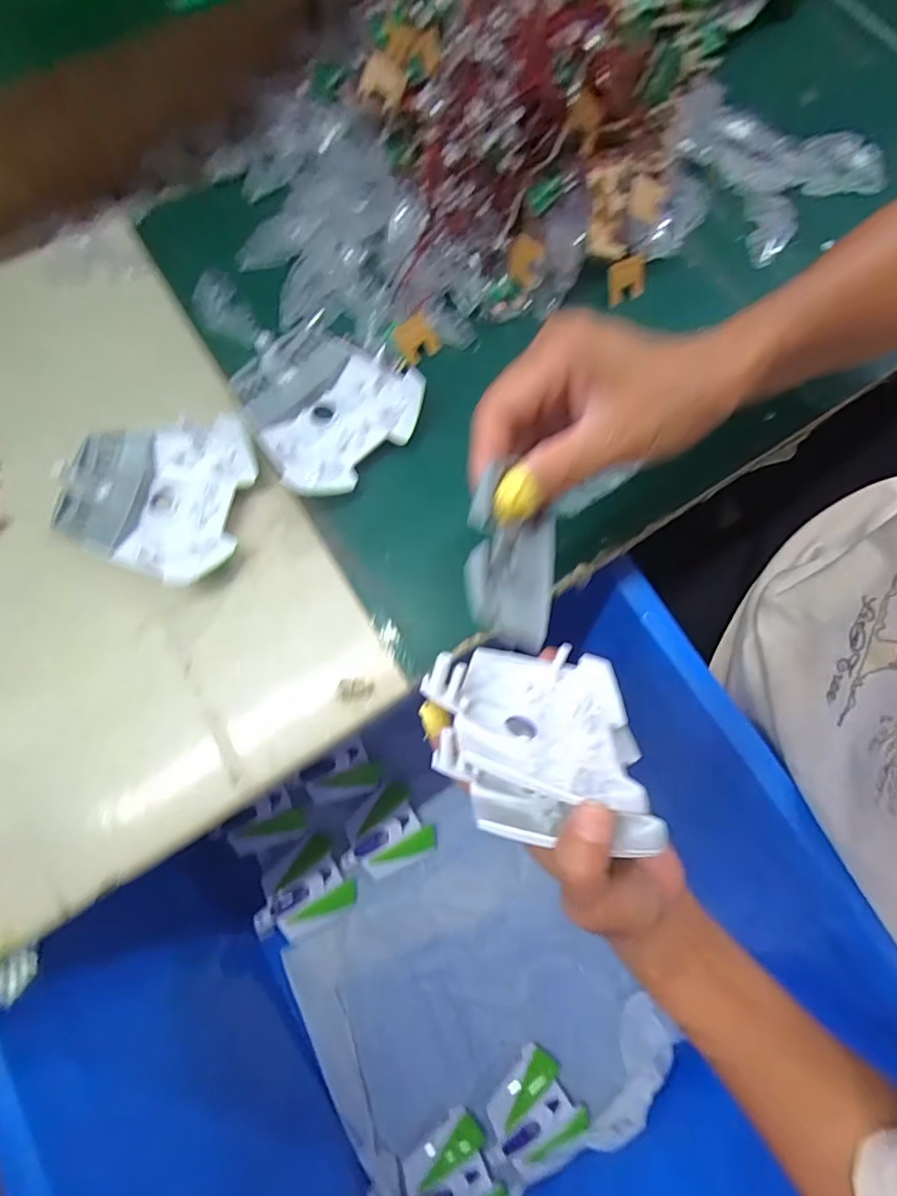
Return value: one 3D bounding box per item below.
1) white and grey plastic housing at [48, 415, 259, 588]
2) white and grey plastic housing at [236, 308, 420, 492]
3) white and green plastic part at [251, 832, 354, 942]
[{"bbox_3d":[-0.181,-0.065,0.319,0.116,0.021,0.104,11,76,1],"label":"white and grey plastic housing"},{"bbox_3d":[-0.082,-0.125,0.334,0.100,0.021,0.112,-44,81,-11],"label":"white and grey plastic housing"},{"bbox_3d":[-0.167,0.336,0.597,0.103,0.017,0.090,-30,82,-25],"label":"white and green plastic part"}]

